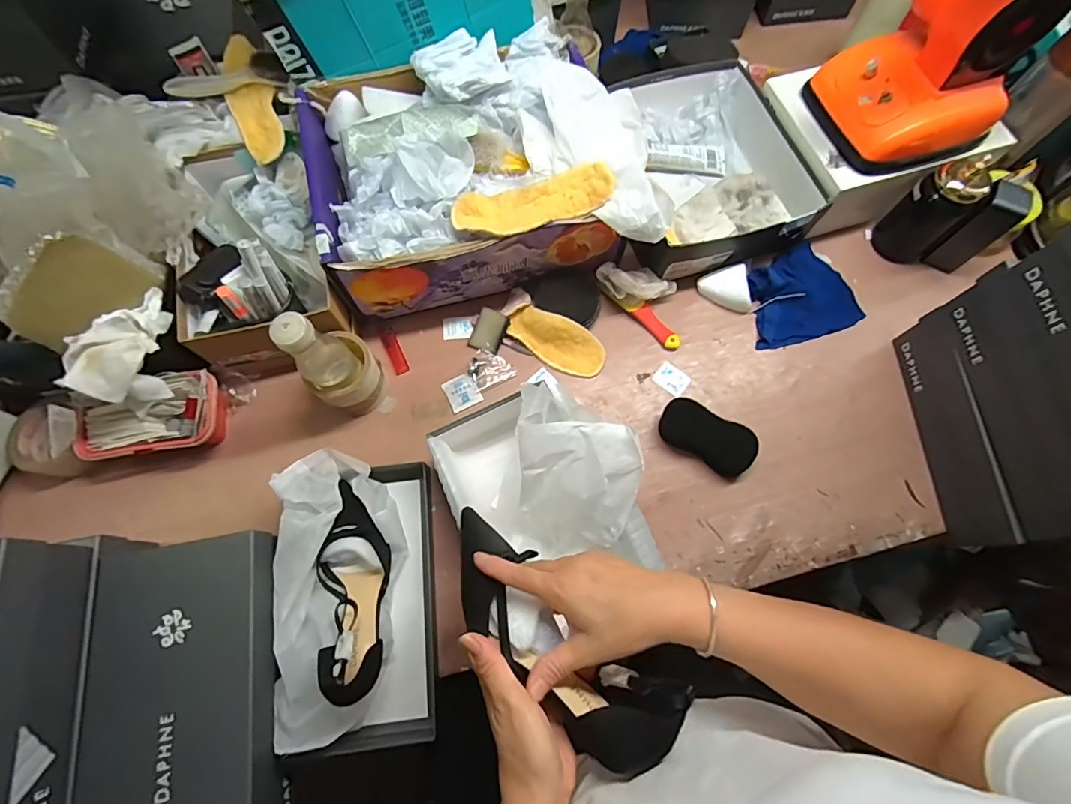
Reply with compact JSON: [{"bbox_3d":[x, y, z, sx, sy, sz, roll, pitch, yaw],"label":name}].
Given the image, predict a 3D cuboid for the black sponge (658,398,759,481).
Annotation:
[{"bbox_3d":[0.232,0.047,0.659,0.127,0.035,0.062,31,73,9],"label":"black sponge"}]

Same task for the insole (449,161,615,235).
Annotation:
[{"bbox_3d":[-0.003,-0.252,0.610,0.202,0.027,0.066,-14,72,-6],"label":"insole"}]

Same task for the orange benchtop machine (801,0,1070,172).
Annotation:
[{"bbox_3d":[0.516,-0.449,0.613,0.199,0.202,0.169,-15,72,-6],"label":"orange benchtop machine"}]

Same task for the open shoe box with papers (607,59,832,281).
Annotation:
[{"bbox_3d":[0.258,-0.366,0.764,0.264,0.104,0.327,-14,72,-6],"label":"open shoe box with papers"}]

